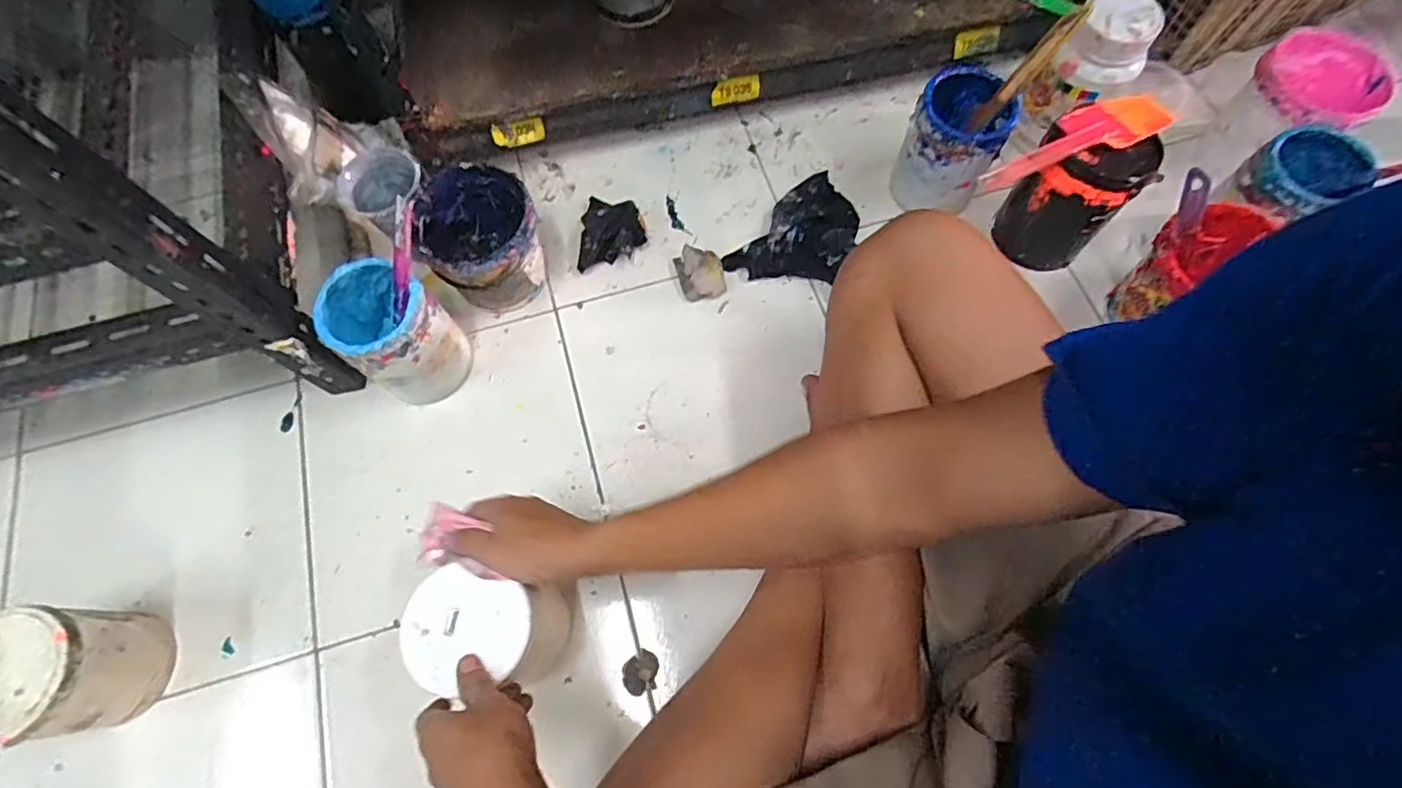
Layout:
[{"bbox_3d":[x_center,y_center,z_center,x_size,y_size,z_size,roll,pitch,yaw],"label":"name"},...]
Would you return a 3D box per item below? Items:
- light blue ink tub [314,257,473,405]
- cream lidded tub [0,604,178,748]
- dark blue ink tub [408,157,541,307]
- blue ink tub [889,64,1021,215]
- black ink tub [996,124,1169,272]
[{"bbox_3d":[-0.312,-0.059,0.641,0.105,0.139,0.096,0,69,0],"label":"light blue ink tub"},{"bbox_3d":[-0.551,0.244,0.543,0.105,0.121,0.097,0,69,0],"label":"cream lidded tub"},{"bbox_3d":[-0.239,-0.167,0.691,0.122,0.114,0.133,-26,71,-9],"label":"dark blue ink tub"},{"bbox_3d":[0.284,-0.281,0.714,0.098,0.142,0.101,0,69,0],"label":"blue ink tub"},{"bbox_3d":[0.396,-0.210,0.681,0.108,0.155,0.092,34,73,13],"label":"black ink tub"}]

